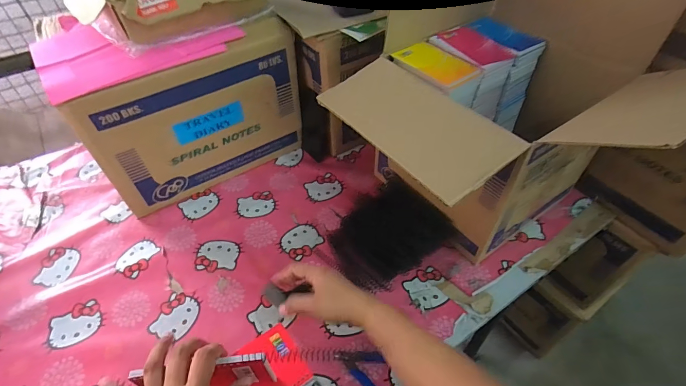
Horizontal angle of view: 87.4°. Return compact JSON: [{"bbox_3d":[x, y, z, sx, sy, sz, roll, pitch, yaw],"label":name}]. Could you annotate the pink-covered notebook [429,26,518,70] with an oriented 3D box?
[{"bbox_3d":[0.228,-0.261,0.635,0.087,0.012,0.131,-23,52,-19],"label":"pink-covered notebook"}]

